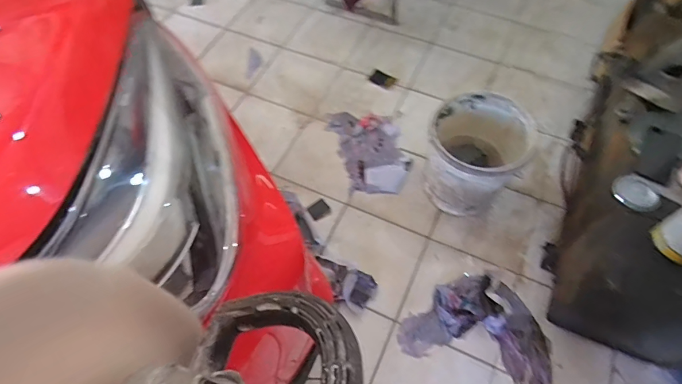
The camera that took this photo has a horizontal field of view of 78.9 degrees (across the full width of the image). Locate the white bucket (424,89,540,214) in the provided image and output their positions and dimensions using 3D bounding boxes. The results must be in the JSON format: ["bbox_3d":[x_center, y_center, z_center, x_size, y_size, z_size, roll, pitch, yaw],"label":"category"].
[{"bbox_3d":[0.417,-0.111,1.361,0.270,0.326,0.293,0,59,0],"label":"white bucket"}]

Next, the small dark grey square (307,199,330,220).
[{"bbox_3d":[-0.078,0.058,1.441,0.069,0.010,0.050,-35,65,-18],"label":"small dark grey square"}]

